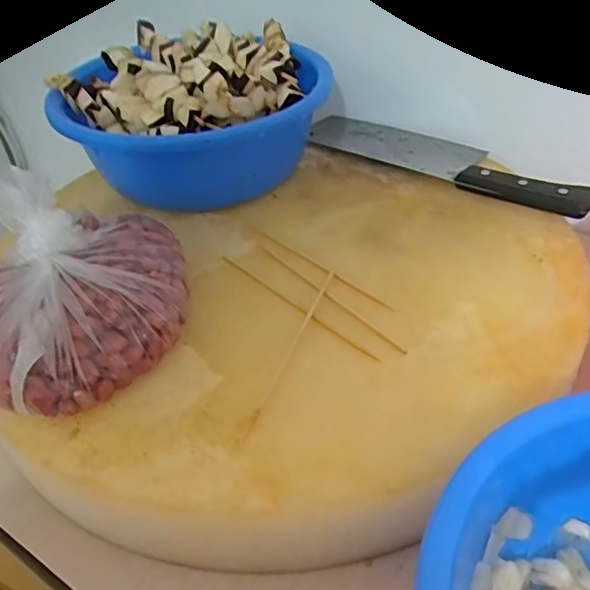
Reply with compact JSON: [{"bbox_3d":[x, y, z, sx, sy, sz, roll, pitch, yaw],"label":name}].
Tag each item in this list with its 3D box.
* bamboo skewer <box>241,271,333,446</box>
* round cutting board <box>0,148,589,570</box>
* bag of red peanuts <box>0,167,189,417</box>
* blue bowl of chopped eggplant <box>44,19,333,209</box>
[{"bbox_3d":[0.000,0.026,0.322,0.004,0.004,0.137,11,43,19],"label":"bamboo skewer"},{"bbox_3d":[0.013,0.004,0.368,0.330,0.037,0.323,3,41,3],"label":"round cutting board"},{"bbox_3d":[-0.123,-0.010,0.315,0.119,0.081,0.130,-15,41,-11],"label":"bag of red peanuts"},{"bbox_3d":[-0.074,-0.151,0.465,0.189,0.092,0.170,12,43,19],"label":"blue bowl of chopped eggplant"}]

